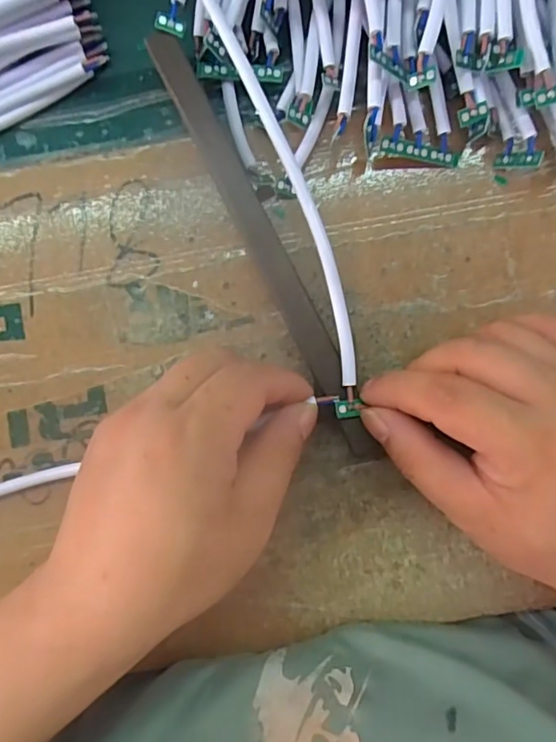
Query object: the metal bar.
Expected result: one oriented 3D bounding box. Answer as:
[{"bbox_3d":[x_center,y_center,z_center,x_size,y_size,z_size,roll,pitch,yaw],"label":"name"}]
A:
[{"bbox_3d":[-0.005,-0.056,0.267,0.014,0.024,0.219,-27,91,1],"label":"metal bar"}]

